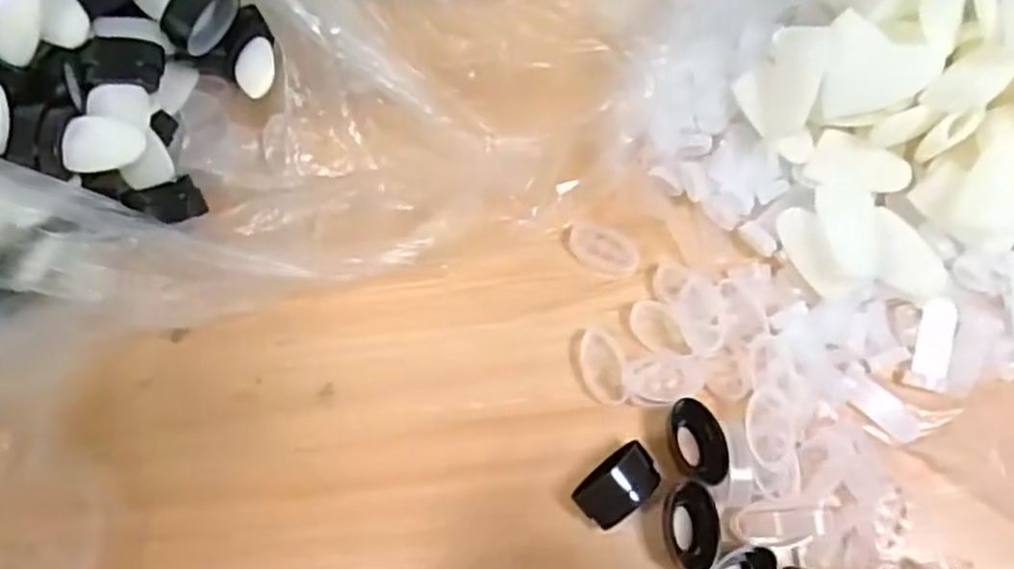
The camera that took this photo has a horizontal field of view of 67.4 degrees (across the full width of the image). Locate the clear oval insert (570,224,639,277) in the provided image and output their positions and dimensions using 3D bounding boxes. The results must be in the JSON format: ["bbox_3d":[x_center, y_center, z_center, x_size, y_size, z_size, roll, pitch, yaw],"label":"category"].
[{"bbox_3d":[0.043,-0.015,0.339,0.032,0.007,0.017,30,73,9],"label":"clear oval insert"}]

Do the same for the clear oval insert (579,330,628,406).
[{"bbox_3d":[0.041,0.035,0.322,0.017,0.004,0.032,-17,72,-7],"label":"clear oval insert"}]

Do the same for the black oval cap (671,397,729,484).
[{"bbox_3d":[0.077,0.063,0.308,0.017,0.018,0.034,-10,72,-4],"label":"black oval cap"}]

